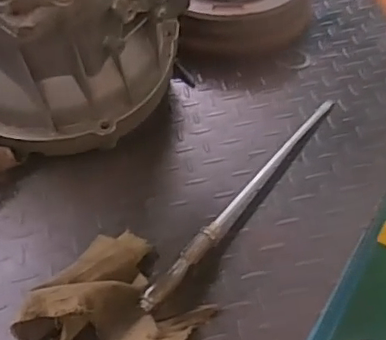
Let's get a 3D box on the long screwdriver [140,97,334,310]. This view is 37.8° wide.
[{"bbox_3d":[0.062,0.021,0.612,0.020,0.020,0.362,28,49,22],"label":"long screwdriver"}]

